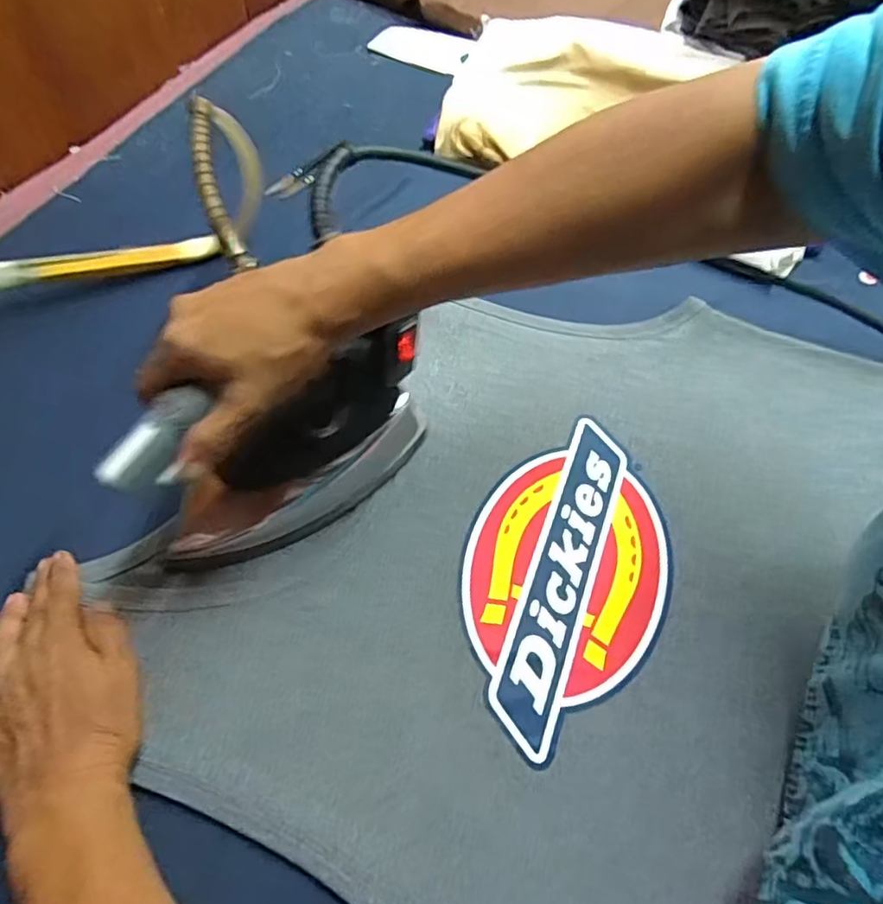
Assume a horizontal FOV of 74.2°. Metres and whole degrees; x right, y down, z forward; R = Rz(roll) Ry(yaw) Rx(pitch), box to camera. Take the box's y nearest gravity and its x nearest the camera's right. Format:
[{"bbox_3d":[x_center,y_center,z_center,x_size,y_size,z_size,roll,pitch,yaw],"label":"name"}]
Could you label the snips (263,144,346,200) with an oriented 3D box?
[{"bbox_3d":[-0.131,-0.278,0.577,0.026,0.005,0.101,34,65,14],"label":"snips"}]

